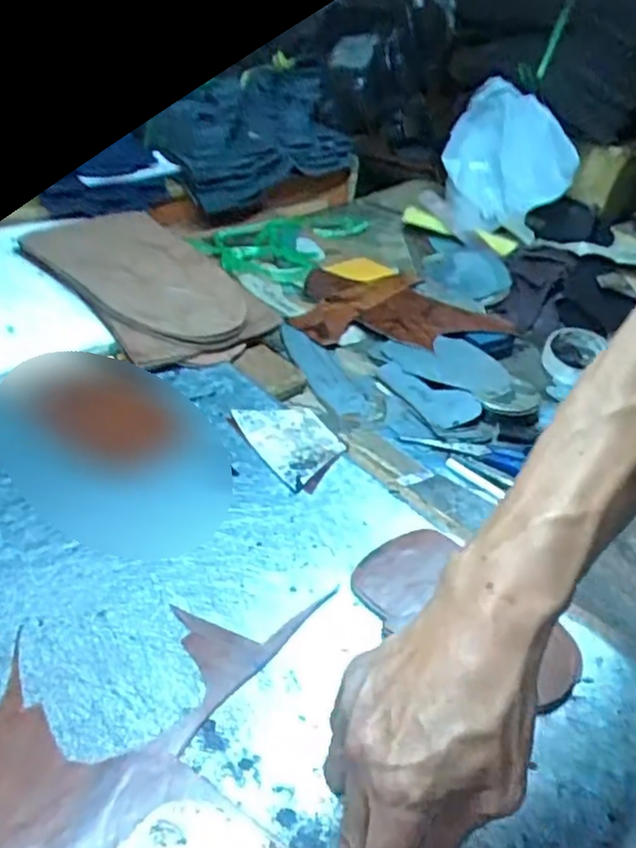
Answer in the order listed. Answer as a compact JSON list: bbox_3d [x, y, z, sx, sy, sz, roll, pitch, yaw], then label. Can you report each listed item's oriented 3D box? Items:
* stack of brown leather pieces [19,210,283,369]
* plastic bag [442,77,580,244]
[{"bbox_3d":[-0.196,-0.169,0.784,0.176,0.038,0.292,-31,57,-30],"label":"stack of brown leather pieces"},{"bbox_3d":[0.317,-0.441,1.102,0.203,0.162,0.151,17,48,9],"label":"plastic bag"}]

